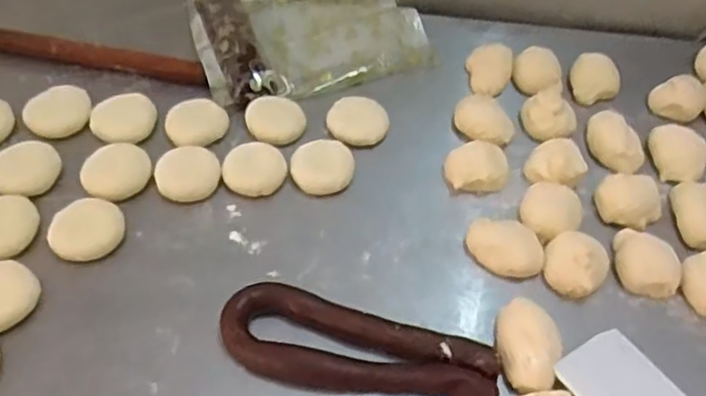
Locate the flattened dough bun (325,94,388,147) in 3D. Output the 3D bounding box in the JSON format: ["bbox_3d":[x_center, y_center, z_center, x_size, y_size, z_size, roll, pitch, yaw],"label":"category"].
[{"bbox_3d":[0.006,-0.086,0.792,0.069,0.019,0.066,0,50,-3],"label":"flattened dough bun"}]

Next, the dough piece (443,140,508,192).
[{"bbox_3d":[0.134,-0.032,0.750,0.065,0.034,0.052,0,50,-3],"label":"dough piece"}]

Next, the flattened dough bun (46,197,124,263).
[{"bbox_3d":[-0.260,0.030,0.677,0.068,0.019,0.072,1,50,-2],"label":"flattened dough bun"}]

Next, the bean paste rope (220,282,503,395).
[{"bbox_3d":[0.003,0.137,0.604,0.241,0.024,0.080,15,51,9],"label":"bean paste rope"}]

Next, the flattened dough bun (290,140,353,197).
[{"bbox_3d":[-0.033,-0.034,0.742,0.066,0.018,0.064,1,50,-2],"label":"flattened dough bun"}]

